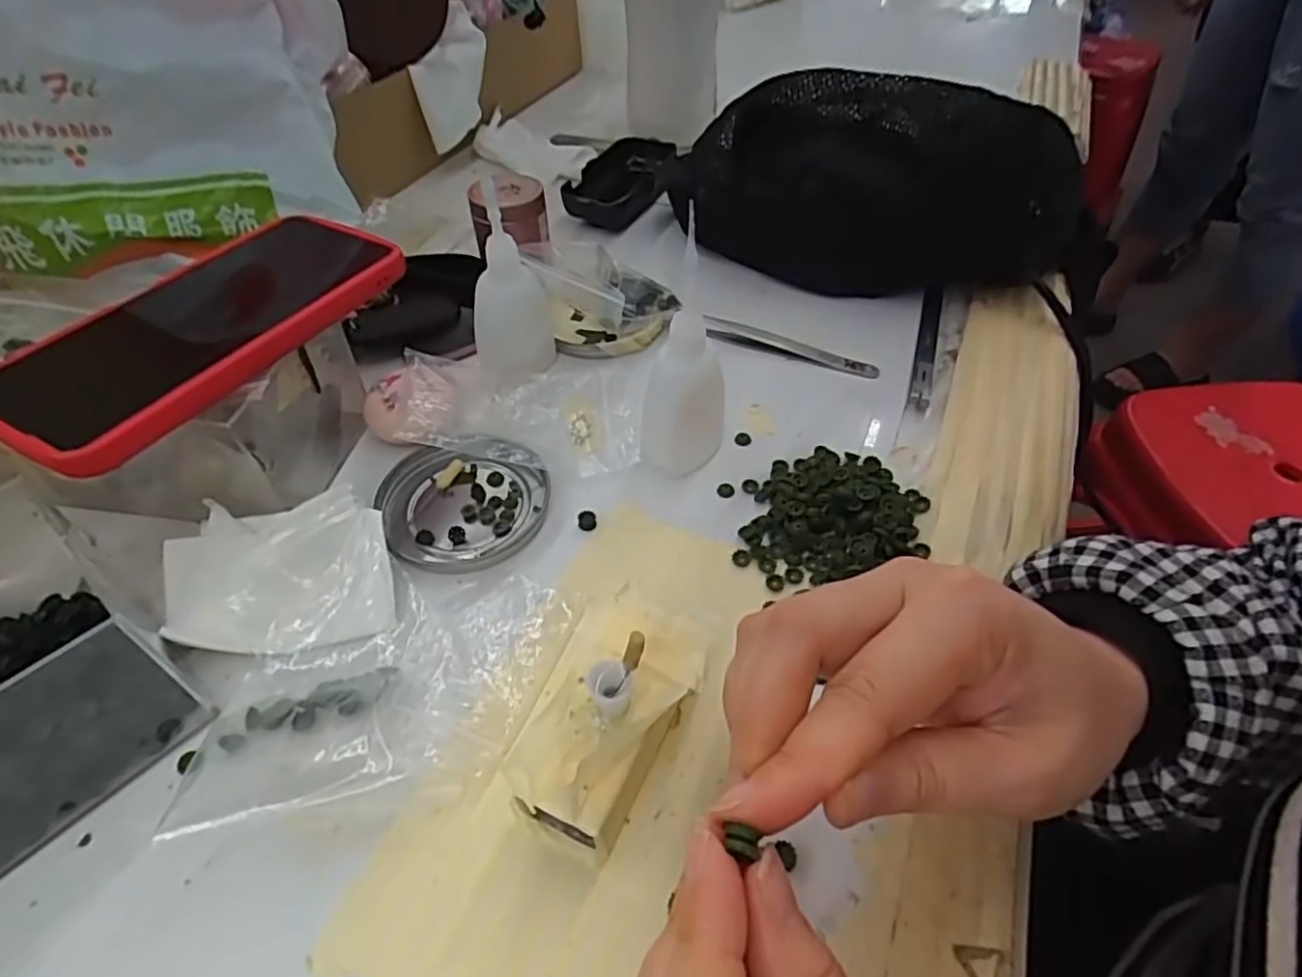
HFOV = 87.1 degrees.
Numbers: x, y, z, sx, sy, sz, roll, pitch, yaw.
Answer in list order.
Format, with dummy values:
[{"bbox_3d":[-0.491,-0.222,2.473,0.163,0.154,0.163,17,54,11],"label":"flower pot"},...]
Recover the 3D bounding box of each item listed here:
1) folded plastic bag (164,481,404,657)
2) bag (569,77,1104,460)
[{"bbox_3d":[-0.153,0.034,0.286,0.089,0.026,0.061,-4,49,-4],"label":"folded plastic bag"},{"bbox_3d":[0.109,-0.204,0.438,0.350,0.101,0.128,21,52,18],"label":"bag"}]

